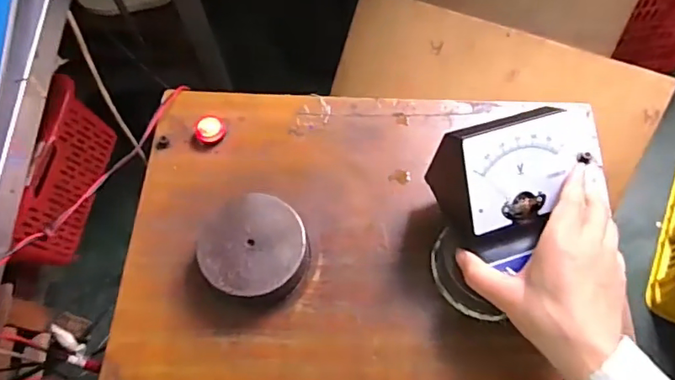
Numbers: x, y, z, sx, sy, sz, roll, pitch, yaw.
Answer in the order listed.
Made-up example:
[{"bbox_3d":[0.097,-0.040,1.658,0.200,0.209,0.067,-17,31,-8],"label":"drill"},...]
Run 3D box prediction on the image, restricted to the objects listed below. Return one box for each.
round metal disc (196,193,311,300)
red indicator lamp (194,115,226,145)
[{"bbox_3d":[-0.073,0.052,0.470,0.090,0.041,0.091,23,68,13],"label":"round metal disc"},{"bbox_3d":[-0.130,-0.064,0.539,0.030,0.009,0.032,-1,65,2],"label":"red indicator lamp"}]

